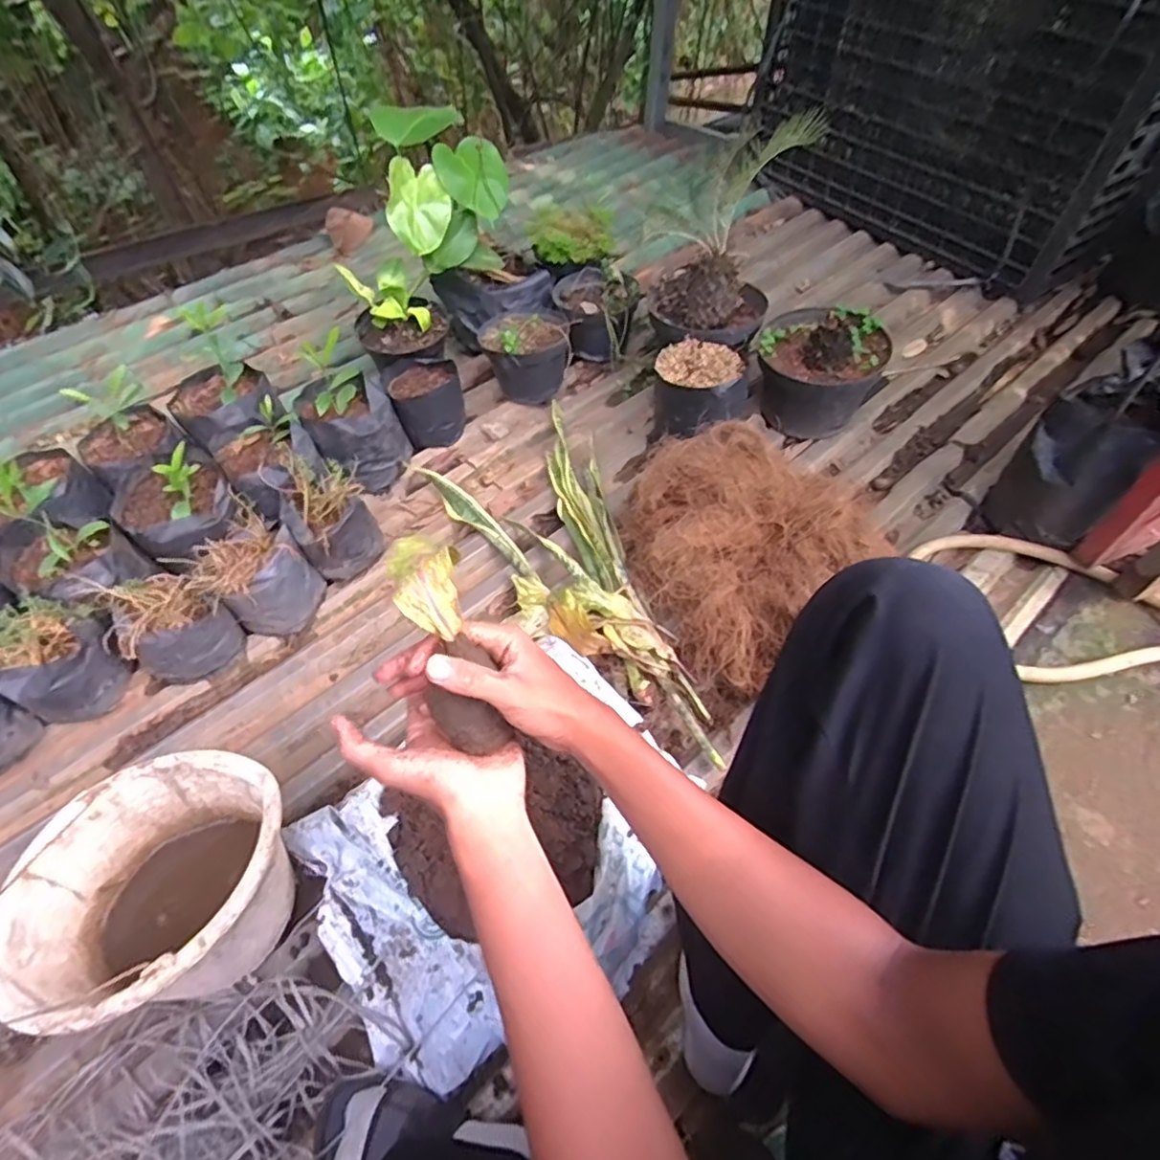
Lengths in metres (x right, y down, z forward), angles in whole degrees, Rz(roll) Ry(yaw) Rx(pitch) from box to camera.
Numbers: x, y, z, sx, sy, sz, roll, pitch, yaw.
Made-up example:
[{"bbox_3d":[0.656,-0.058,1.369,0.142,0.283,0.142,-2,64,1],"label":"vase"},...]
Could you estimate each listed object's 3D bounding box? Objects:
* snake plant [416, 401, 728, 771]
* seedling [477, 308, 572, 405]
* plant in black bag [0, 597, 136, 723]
[{"bbox_3d":[0.016,-0.021,0.947,0.263,0.067,0.657,-25,59,-19],"label":"snake plant"},{"bbox_3d":[-0.106,-0.435,1.208,0.170,0.137,0.174,-1,54,-3],"label":"seedling"},{"bbox_3d":[-0.691,0.111,0.834,0.127,0.144,0.130,35,60,21],"label":"plant in black bag"}]

